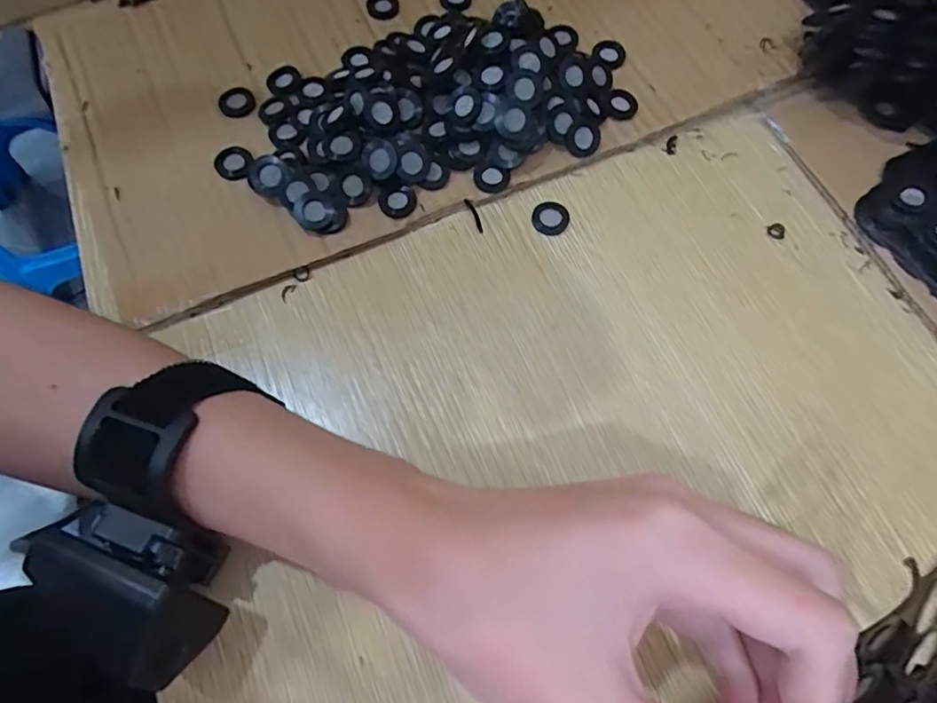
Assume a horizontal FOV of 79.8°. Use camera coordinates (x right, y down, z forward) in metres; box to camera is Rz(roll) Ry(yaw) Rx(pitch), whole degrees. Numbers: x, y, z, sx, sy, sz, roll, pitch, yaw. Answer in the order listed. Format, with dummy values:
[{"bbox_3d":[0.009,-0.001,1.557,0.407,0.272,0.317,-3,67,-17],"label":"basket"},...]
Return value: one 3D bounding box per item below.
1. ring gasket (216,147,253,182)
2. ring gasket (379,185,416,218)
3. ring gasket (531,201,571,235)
[{"bbox_3d":[-0.118,-0.096,0.284,0.016,0.006,0.019,23,69,8],"label":"ring gasket"},{"bbox_3d":[-0.035,-0.074,0.279,0.018,0.006,0.015,10,68,3],"label":"ring gasket"},{"bbox_3d":[0.042,-0.068,0.284,0.019,0.004,0.019,0,68,-1],"label":"ring gasket"}]

